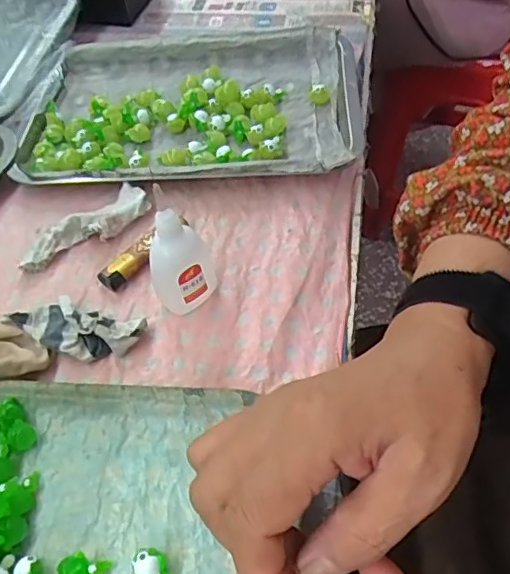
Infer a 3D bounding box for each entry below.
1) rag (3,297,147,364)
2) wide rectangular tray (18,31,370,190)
[{"bbox_3d":[-0.122,0.029,0.382,0.086,0.023,0.037,11,54,11],"label":"rag"},{"bbox_3d":[-0.056,-0.168,0.523,0.292,0.036,0.202,0,53,3],"label":"wide rectangular tray"}]

